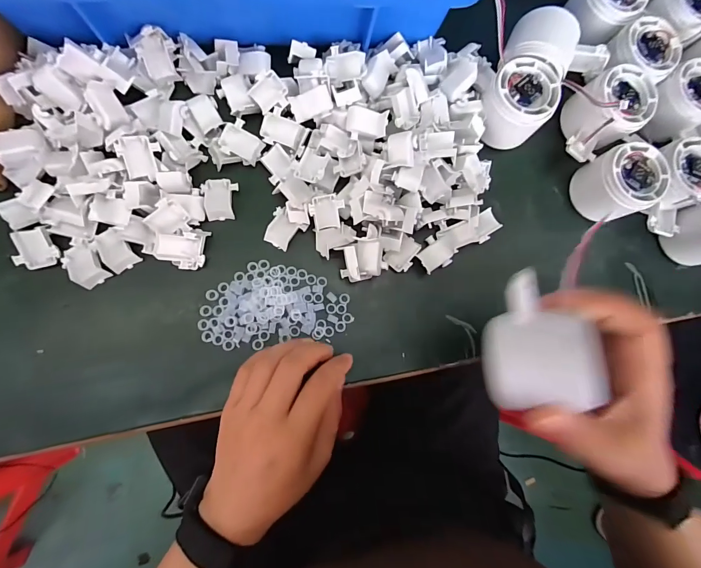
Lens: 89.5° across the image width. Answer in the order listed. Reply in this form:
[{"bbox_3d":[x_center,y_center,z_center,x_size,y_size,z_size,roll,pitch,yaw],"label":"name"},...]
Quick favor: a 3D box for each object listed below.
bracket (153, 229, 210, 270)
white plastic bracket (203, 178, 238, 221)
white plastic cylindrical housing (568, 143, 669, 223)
[{"bbox_3d":[-0.133,-0.027,0.279,0.038,0.012,0.030,0,103,-19],"label":"bracket"},{"bbox_3d":[-0.107,-0.070,0.292,0.028,0.008,0.032,-5,85,-8],"label":"white plastic bracket"},{"bbox_3d":[0.238,-0.089,0.318,0.056,0.048,0.055,-26,89,-9],"label":"white plastic cylindrical housing"}]

